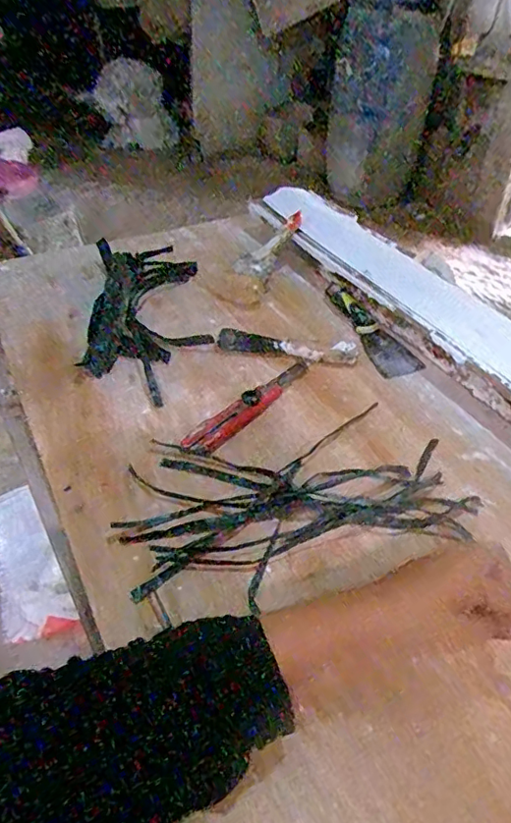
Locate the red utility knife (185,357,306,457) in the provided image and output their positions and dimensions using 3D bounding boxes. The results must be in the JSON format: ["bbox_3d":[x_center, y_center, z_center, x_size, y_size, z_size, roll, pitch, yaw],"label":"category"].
[{"bbox_3d":[0.000,-0.009,0.603,0.033,0.009,0.189,32,51,28],"label":"red utility knife"}]

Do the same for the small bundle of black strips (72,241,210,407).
[{"bbox_3d":[-0.144,-0.137,0.724,0.147,0.020,0.334,-3,43,-5],"label":"small bundle of black strips"}]

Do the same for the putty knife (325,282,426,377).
[{"bbox_3d":[0.146,-0.110,0.713,0.056,0.022,0.181,-15,45,-18],"label":"putty knife"}]

